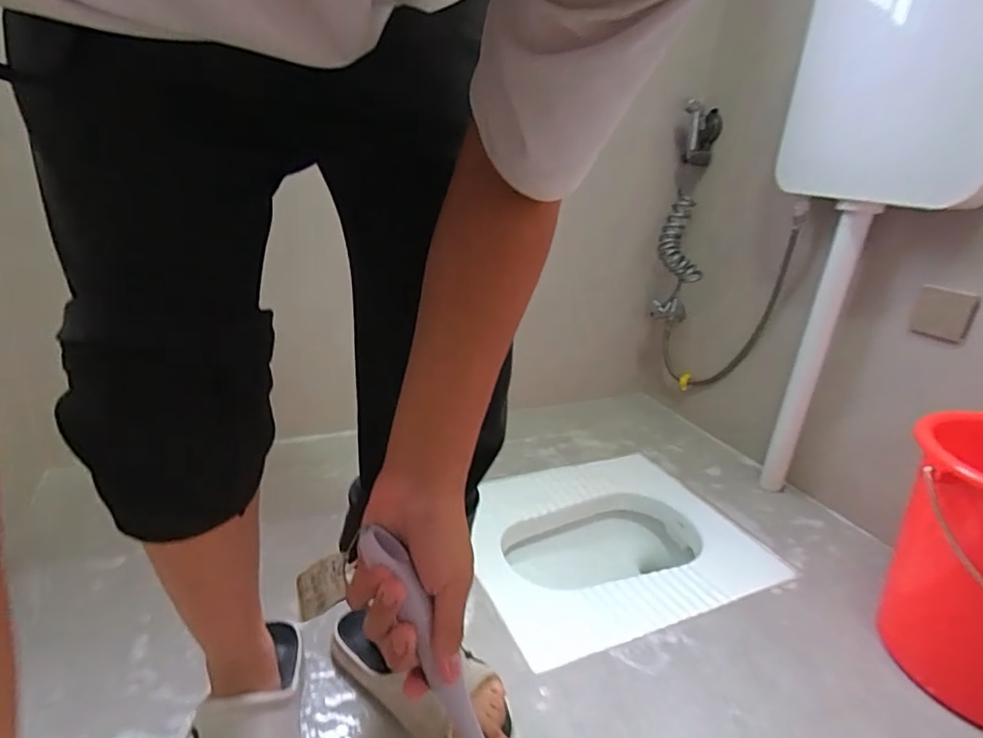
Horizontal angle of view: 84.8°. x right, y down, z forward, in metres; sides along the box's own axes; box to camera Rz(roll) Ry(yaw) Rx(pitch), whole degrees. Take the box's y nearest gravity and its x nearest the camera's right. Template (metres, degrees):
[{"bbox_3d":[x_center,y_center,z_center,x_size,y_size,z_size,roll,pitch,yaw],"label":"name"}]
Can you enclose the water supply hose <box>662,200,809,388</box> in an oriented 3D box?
[{"bbox_3d":[0.619,-0.158,1.369,0.049,0.611,0.247,-3,57,-17],"label":"water supply hose"}]

